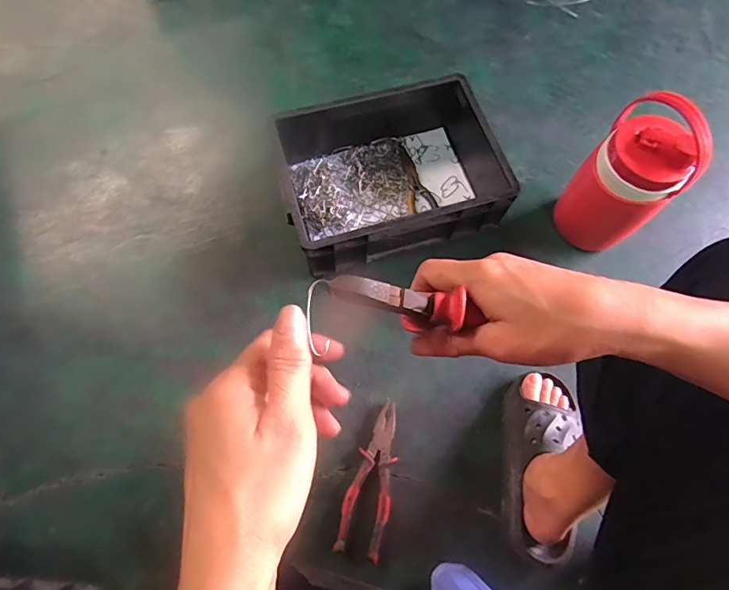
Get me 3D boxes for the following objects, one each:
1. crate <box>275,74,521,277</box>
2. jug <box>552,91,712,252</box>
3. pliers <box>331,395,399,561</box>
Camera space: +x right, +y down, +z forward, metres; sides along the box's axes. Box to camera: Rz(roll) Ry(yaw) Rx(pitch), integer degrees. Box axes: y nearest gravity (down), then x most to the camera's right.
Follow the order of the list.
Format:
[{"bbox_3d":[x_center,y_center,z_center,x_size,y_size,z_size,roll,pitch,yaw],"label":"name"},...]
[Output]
[{"bbox_3d":[0.043,-0.211,0.751,0.361,0.132,0.285,-17,69,-8],"label":"crate"},{"bbox_3d":[0.382,-0.168,0.653,0.124,0.267,0.098,34,72,10],"label":"jug"},{"bbox_3d":[0.010,0.248,0.611,0.061,0.019,0.196,11,68,4],"label":"pliers"}]

